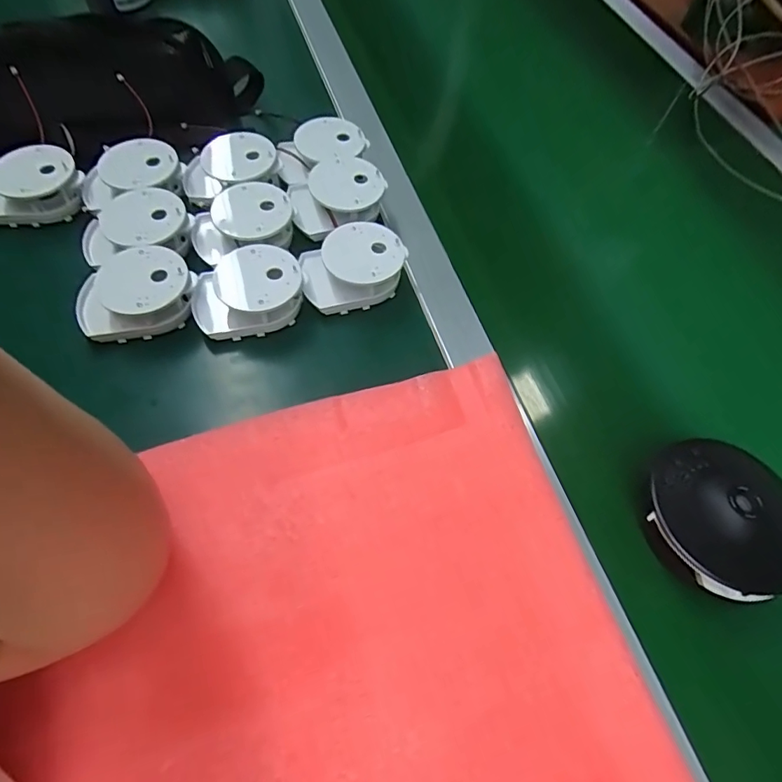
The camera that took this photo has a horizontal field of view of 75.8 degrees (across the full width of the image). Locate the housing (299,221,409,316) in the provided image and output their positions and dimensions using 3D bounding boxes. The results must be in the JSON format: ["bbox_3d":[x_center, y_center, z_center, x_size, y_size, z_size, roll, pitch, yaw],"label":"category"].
[{"bbox_3d":[-0.031,-0.100,0.396,0.083,0.033,0.061,-14,63,-11],"label":"housing"}]

